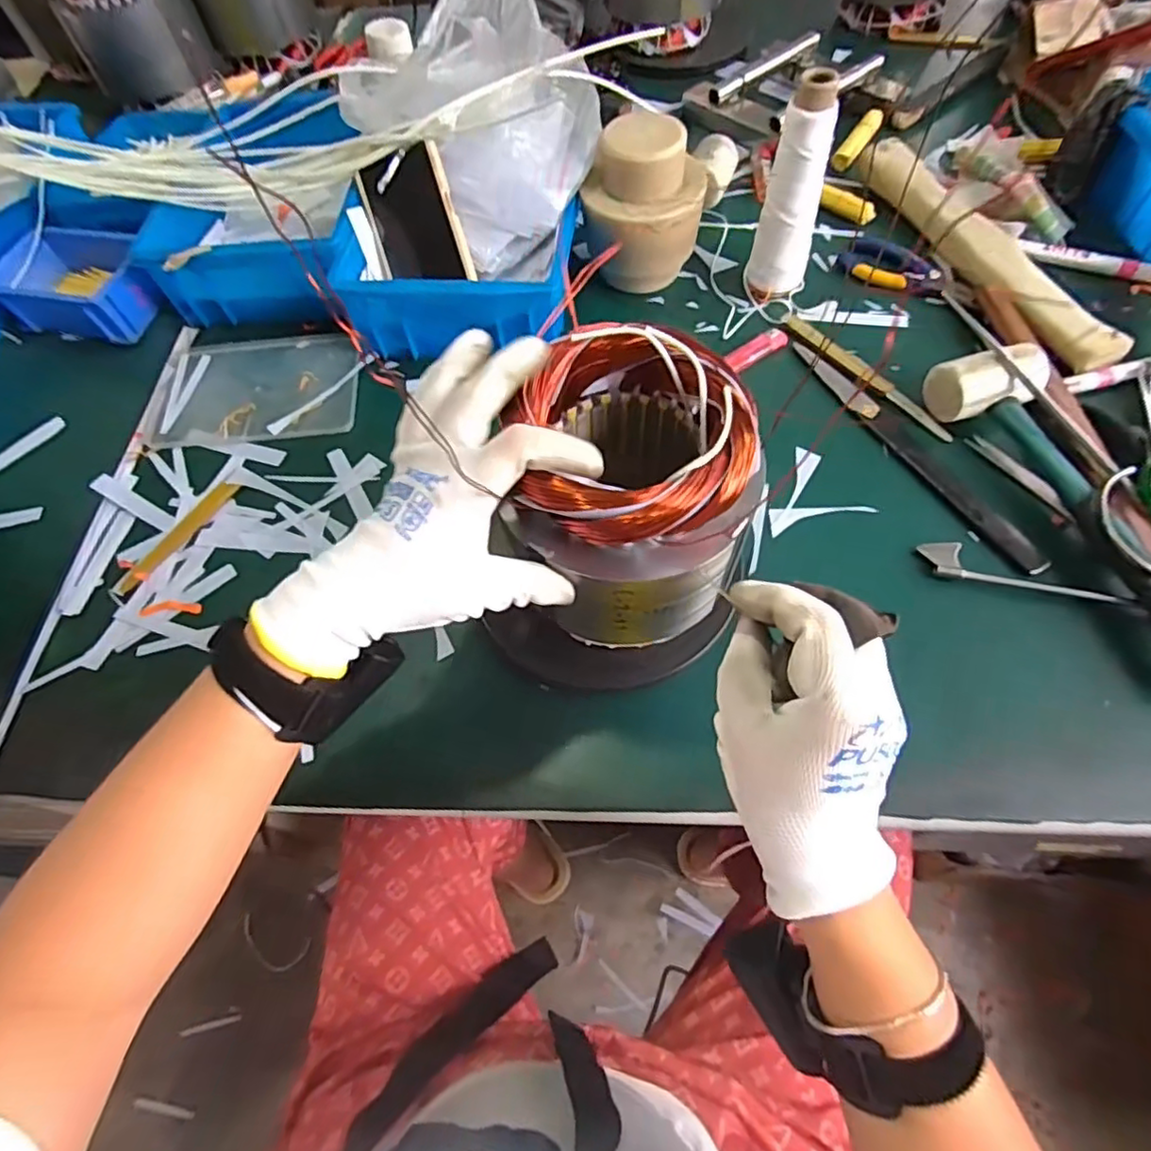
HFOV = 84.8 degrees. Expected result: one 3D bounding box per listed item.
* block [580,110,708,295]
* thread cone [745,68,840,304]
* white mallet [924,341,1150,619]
[{"bbox_3d":[0.059,-0.329,0.577,0.087,0.127,0.089,-2,62,3],"label":"block"},{"bbox_3d":[0.186,-0.320,0.539,0.049,0.166,0.046,13,63,11],"label":"thread cone"},{"bbox_3d":[0.354,-0.050,0.444,0.075,0.048,0.273,-13,62,-3],"label":"white mallet"}]

